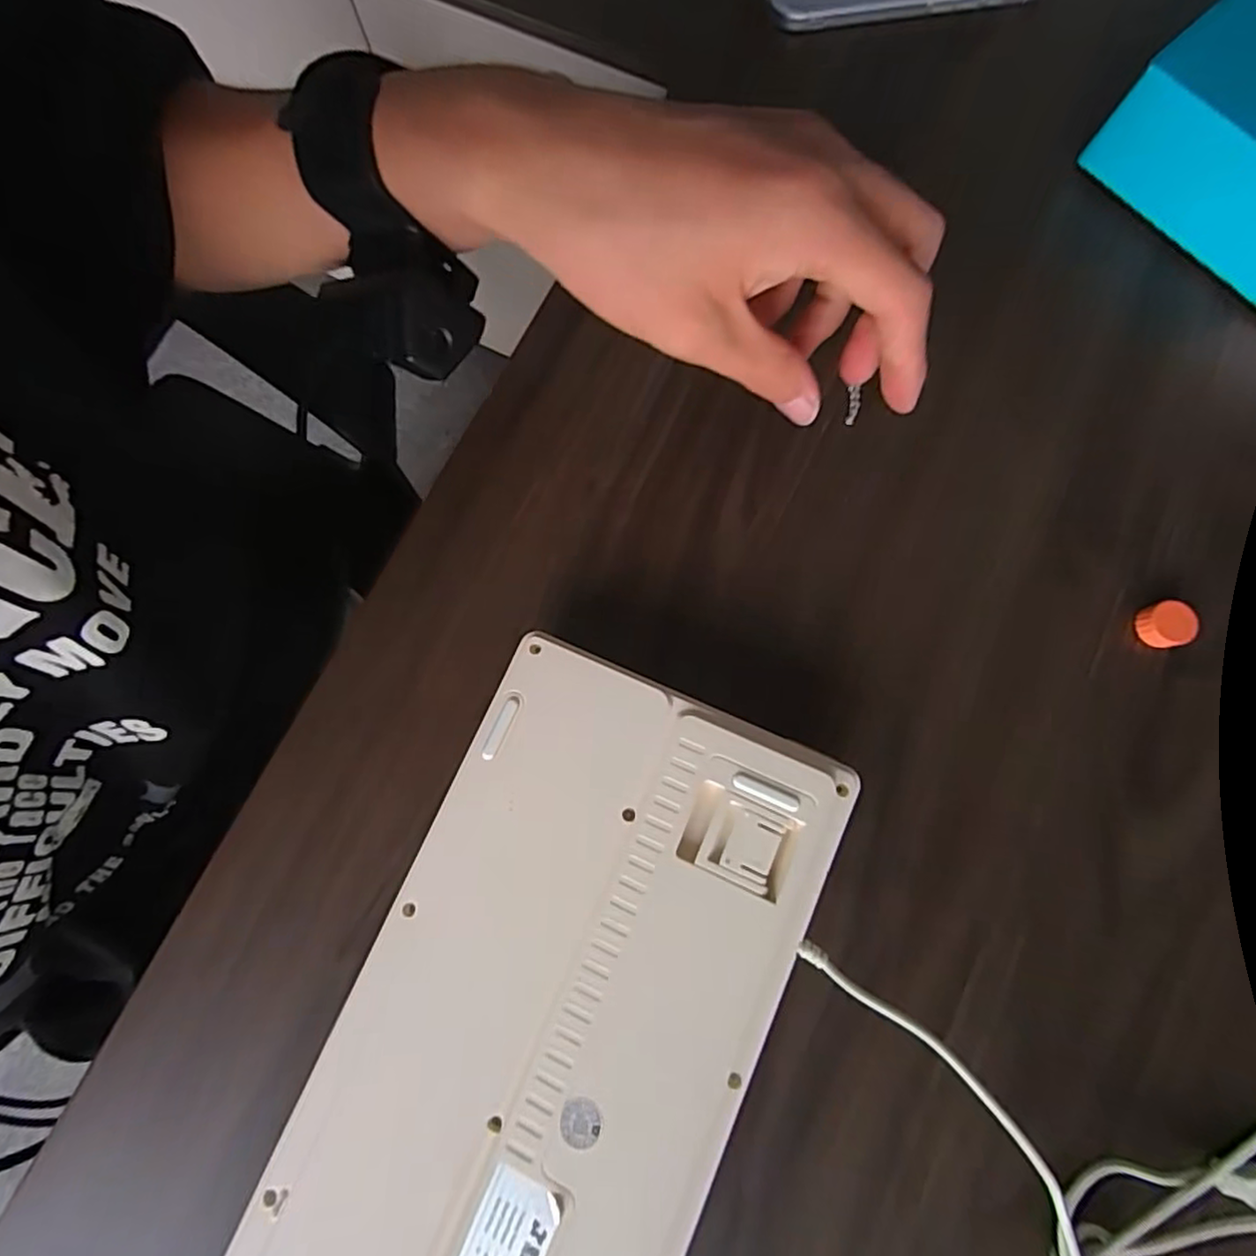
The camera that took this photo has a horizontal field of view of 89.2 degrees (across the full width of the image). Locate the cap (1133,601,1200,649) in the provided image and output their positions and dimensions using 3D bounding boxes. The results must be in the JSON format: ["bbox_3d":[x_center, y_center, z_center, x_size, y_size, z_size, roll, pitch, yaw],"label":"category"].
[{"bbox_3d":[0.225,-0.001,0.266,0.017,0.012,0.019,-10,79,-2],"label":"cap"}]

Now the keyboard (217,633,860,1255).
[{"bbox_3d":[-0.058,0.208,0.217,0.141,0.040,0.396,24,81,5],"label":"keyboard"}]

